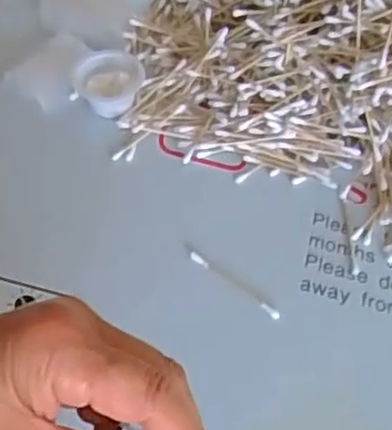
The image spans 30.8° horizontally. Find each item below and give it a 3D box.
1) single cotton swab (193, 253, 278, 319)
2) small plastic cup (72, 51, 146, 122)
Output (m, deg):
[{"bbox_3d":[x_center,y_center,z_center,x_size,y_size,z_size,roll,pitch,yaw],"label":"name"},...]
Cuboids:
[{"bbox_3d":[0.026,0.046,0.479,0.073,0.004,0.007,35,58,16],"label":"single cotton swab"},{"bbox_3d":[-0.068,-0.104,0.553,0.054,0.021,0.047,40,60,19],"label":"small plastic cup"}]

